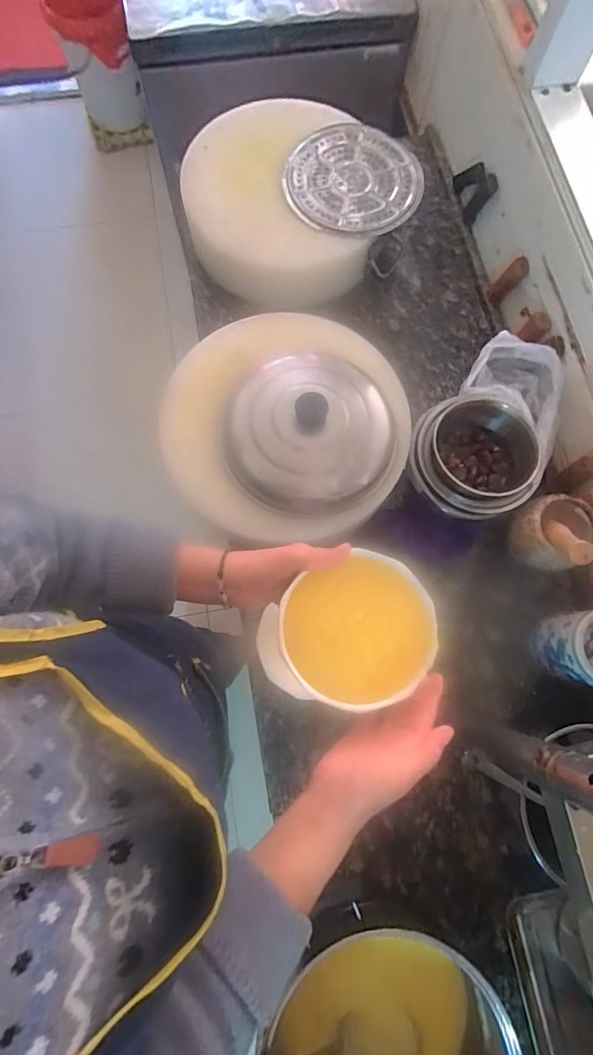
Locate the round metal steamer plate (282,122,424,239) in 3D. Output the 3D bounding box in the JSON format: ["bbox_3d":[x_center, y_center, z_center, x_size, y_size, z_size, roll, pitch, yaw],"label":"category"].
[{"bbox_3d":[0.104,-0.615,0.810,0.227,0.025,0.234,0,76,-2],"label":"round metal steamer plate"}]

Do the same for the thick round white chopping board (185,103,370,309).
[{"bbox_3d":[-0.049,-0.604,0.873,0.313,0.136,0.361,-8,76,-4],"label":"thick round white chopping board"}]

